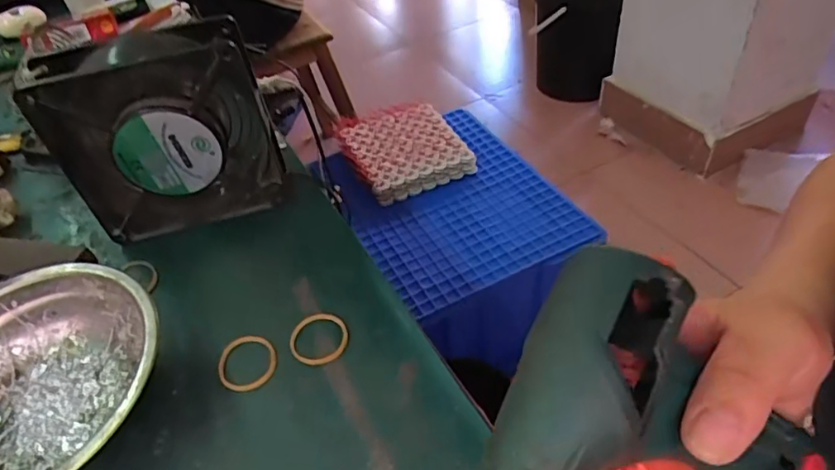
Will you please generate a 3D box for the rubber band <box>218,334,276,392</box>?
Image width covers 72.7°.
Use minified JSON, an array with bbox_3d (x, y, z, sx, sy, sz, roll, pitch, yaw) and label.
[{"bbox_3d":[-0.090,0.068,0.303,0.031,0.004,0.031,-2,44,6],"label":"rubber band"}]

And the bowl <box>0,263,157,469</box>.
[{"bbox_3d":[-0.185,0.078,0.276,0.121,0.045,0.123,-4,44,4],"label":"bowl"}]

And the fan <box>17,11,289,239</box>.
[{"bbox_3d":[-0.155,-0.061,0.359,0.124,0.124,0.052,-11,44,-3],"label":"fan"}]

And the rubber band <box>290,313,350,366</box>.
[{"bbox_3d":[-0.054,0.055,0.309,0.032,0.004,0.033,-14,44,-7],"label":"rubber band"}]

